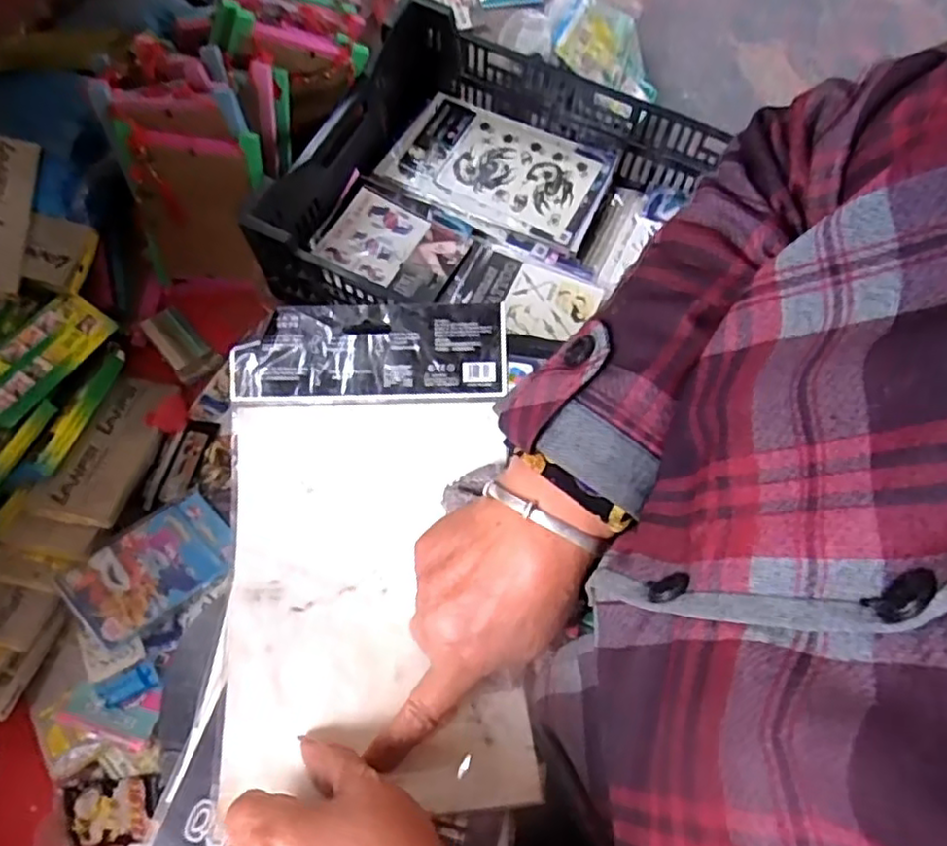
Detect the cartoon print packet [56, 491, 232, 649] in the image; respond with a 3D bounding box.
[{"bbox_3d":[-0.350,0.157,0.734,0.165,0.013,0.102,-34,81,-35],"label":"cartoon print packet"}]

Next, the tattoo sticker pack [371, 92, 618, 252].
[{"bbox_3d":[0.033,-0.358,0.914,0.294,0.016,0.162,25,72,8],"label":"tattoo sticker pack"}]

